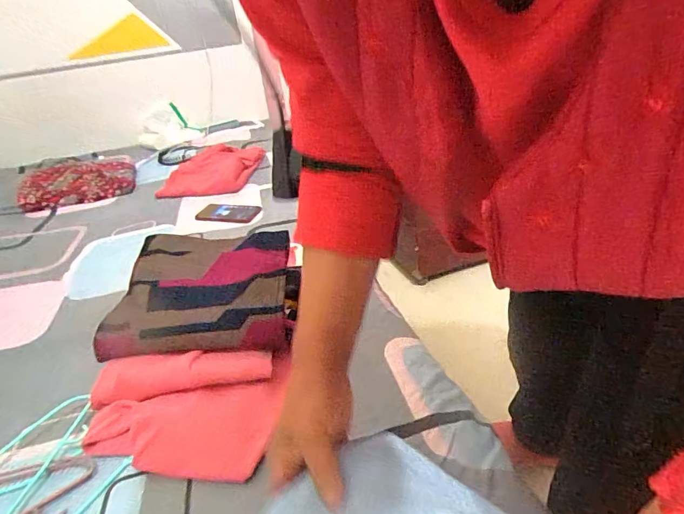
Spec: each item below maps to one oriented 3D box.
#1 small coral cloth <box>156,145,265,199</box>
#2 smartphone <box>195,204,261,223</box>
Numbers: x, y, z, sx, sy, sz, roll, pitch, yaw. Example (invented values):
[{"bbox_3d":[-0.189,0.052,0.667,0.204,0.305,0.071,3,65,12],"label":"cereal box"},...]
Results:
[{"bbox_3d":[-0.405,-0.274,1.346,0.318,0.069,0.363,3,34,16],"label":"small coral cloth"},{"bbox_3d":[-0.294,-0.113,1.097,0.155,0.013,0.074,5,44,13],"label":"smartphone"}]

